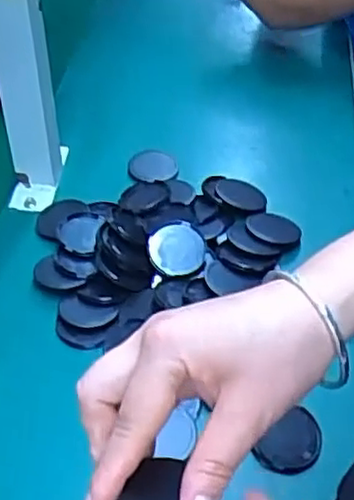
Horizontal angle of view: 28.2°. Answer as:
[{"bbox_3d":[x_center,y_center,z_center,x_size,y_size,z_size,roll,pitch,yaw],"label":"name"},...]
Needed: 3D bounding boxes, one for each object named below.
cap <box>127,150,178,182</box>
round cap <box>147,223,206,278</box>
[{"bbox_3d":[-0.025,-0.085,0.721,0.047,0.008,0.052,-19,49,-18],"label":"cap"},{"bbox_3d":[-0.001,0.001,0.615,0.051,0.011,0.051,-2,62,4],"label":"round cap"}]

